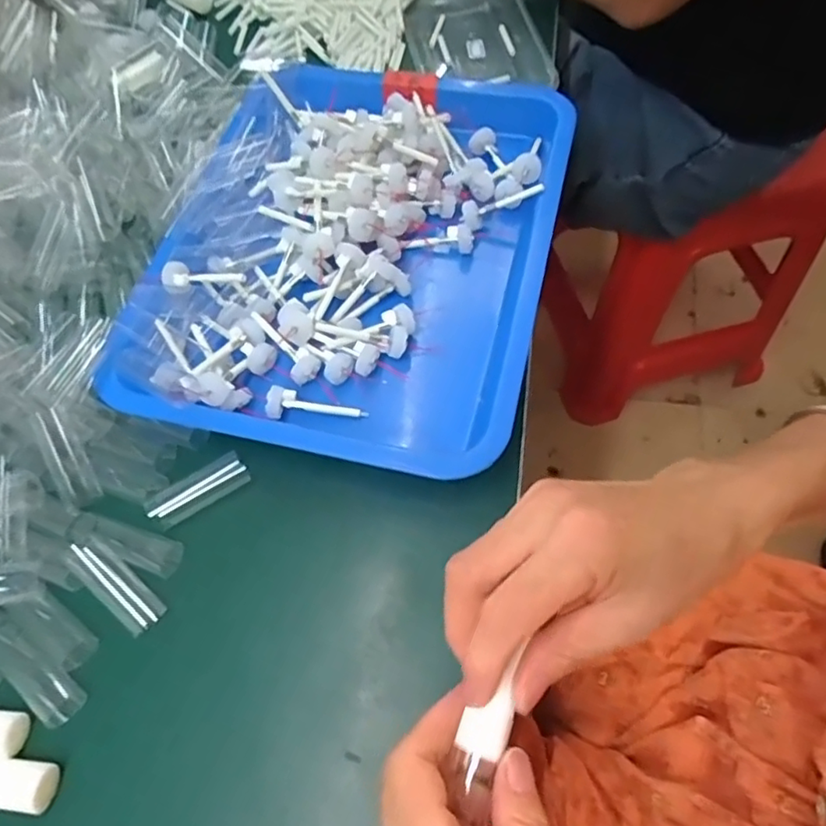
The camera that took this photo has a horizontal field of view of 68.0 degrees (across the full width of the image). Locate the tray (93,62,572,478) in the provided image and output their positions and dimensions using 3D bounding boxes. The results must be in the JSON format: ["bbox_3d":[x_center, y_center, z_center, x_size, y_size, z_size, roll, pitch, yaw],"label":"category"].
[{"bbox_3d":[-0.038,-0.122,0.420,0.261,0.041,0.321,10,64,9],"label":"tray"}]

